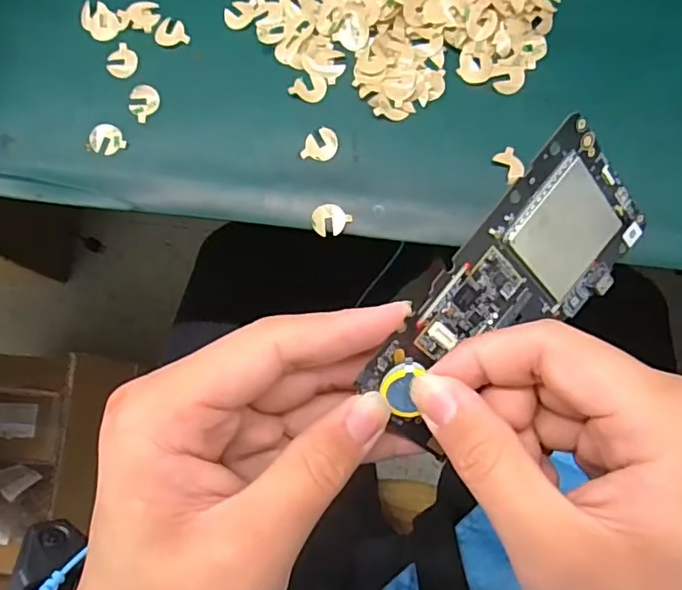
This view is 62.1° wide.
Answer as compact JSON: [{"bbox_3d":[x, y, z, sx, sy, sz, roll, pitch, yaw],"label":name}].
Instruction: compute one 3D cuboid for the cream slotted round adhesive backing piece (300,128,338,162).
[{"bbox_3d":[-0.011,-0.081,0.303,0.019,0.004,0.018,-1,78,5],"label":"cream slotted round adhesive backing piece"}]

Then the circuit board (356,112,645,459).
[{"bbox_3d":[0.063,0.002,0.209,0.063,0.004,0.122,41,89,-29],"label":"circuit board"}]

